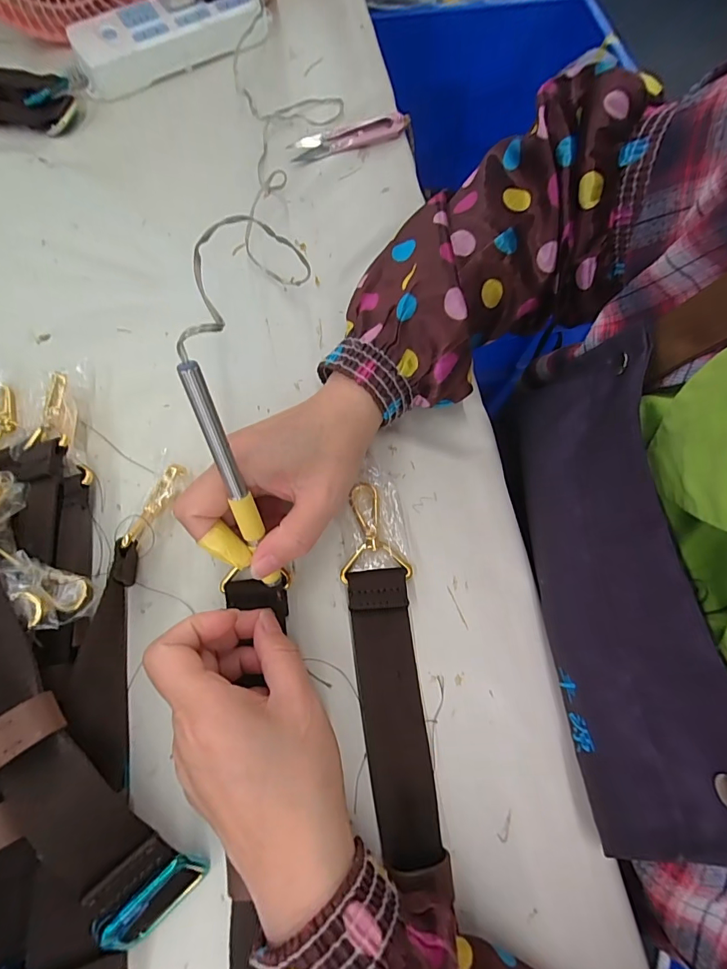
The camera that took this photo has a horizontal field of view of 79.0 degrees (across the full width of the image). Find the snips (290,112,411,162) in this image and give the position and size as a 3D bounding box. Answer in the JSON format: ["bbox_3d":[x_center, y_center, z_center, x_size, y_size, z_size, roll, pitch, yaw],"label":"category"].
[{"bbox_3d":[-0.012,-0.305,0.384,0.106,0.013,0.027,-13,71,-4],"label":"snips"}]

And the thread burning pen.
[{"bbox_3d":[-0.060,0.002,0.210,0.010,0.123,0.006,-13,31,-4],"label":"thread burning pen"}]

